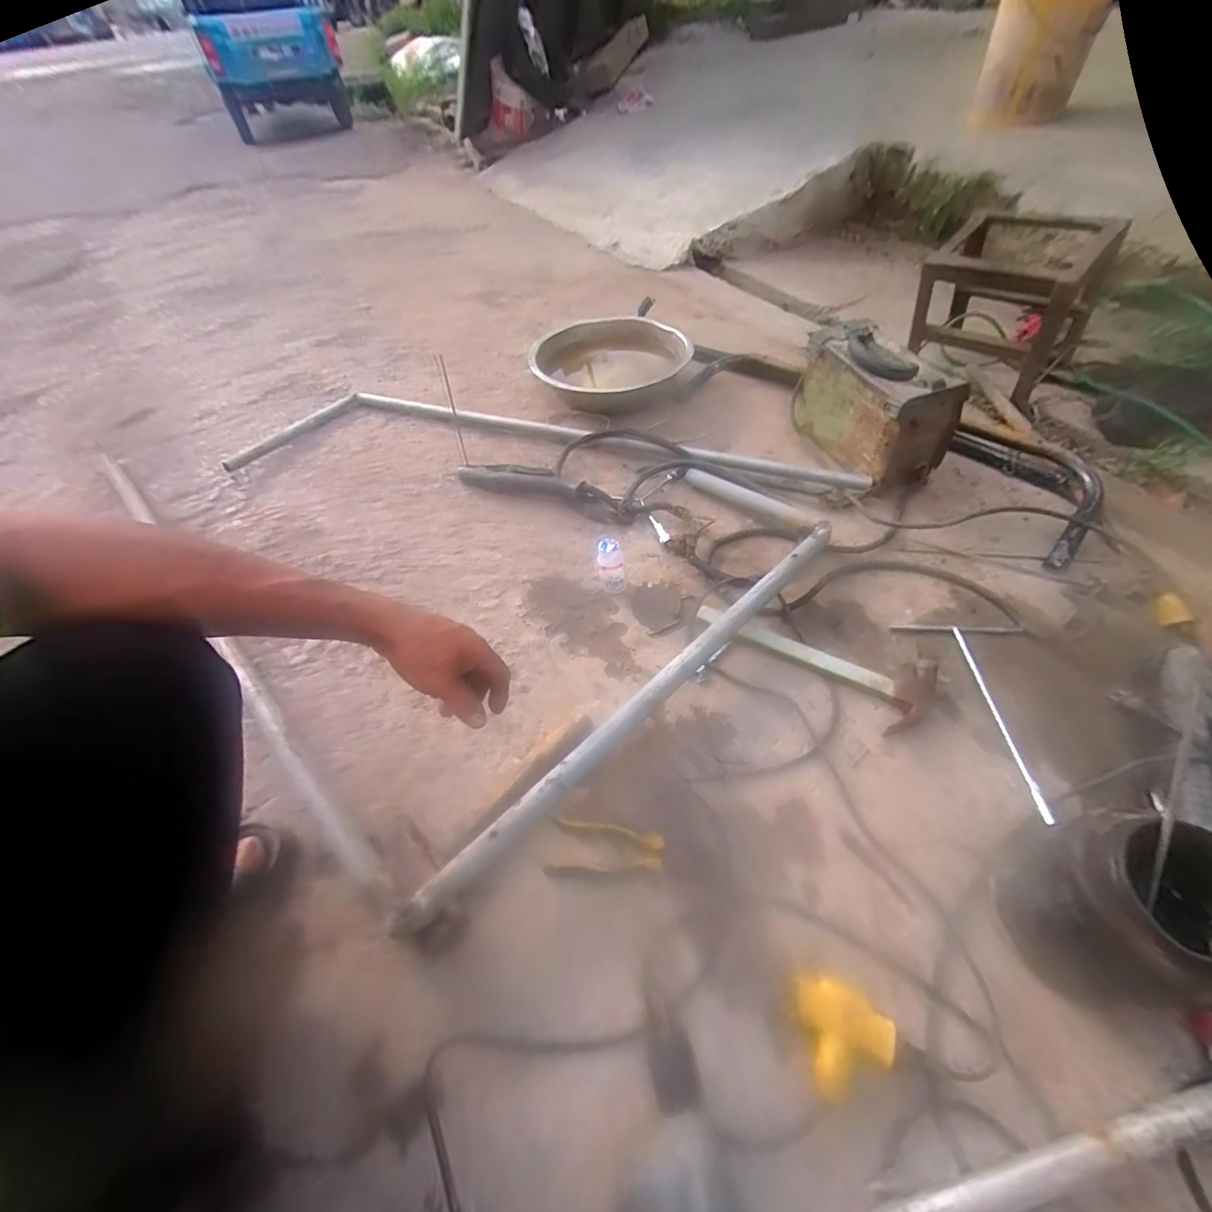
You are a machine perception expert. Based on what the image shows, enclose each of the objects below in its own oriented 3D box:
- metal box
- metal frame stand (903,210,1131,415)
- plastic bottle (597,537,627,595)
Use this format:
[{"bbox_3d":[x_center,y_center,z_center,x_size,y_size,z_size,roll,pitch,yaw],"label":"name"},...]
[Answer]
[{"bbox_3d":[0.505,-0.387,0.981,0.151,0.186,0.300,-17,52,-8],"label":"metal box"},{"bbox_3d":[0.883,-0.671,1.132,0.282,0.243,0.310,-40,58,-23],"label":"metal frame stand"},{"bbox_3d":[0.010,-0.059,0.828,0.039,0.107,0.033,-4,51,2],"label":"plastic bottle"}]

